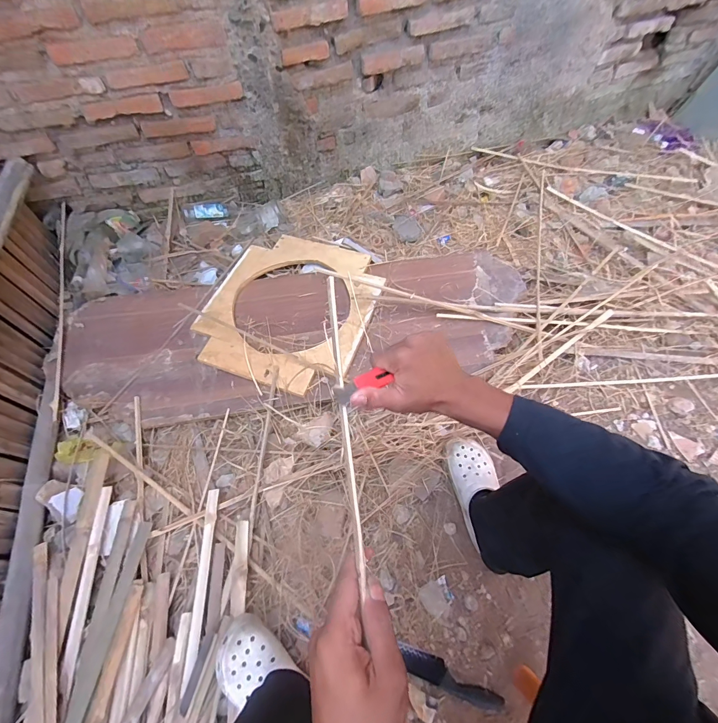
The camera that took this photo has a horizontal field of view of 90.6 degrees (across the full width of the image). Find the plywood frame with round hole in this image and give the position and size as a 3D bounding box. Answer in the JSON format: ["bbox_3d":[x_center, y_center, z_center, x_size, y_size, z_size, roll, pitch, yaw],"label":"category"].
[{"bbox_3d":[-0.192,-0.164,1.006,0.450,0.028,0.498,17,64,12],"label":"plywood frame with round hole"}]

